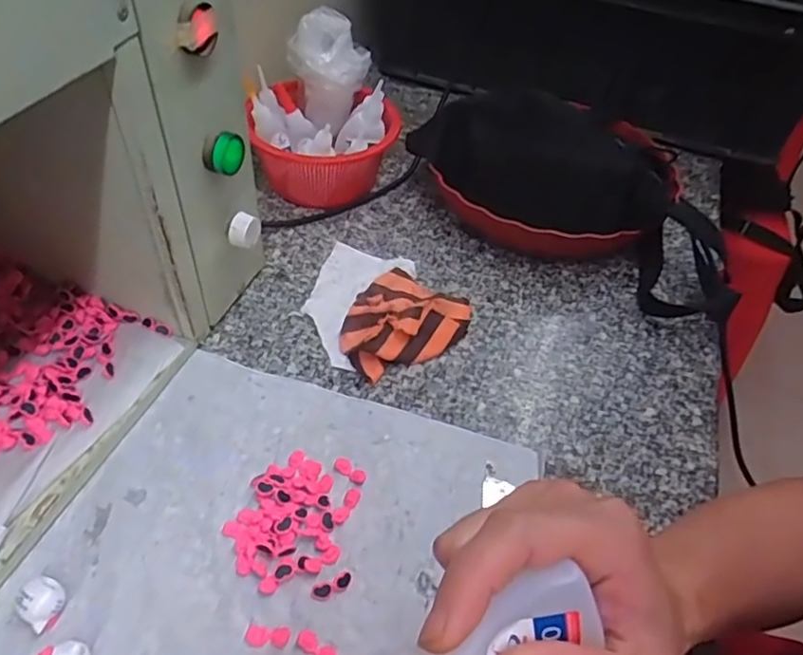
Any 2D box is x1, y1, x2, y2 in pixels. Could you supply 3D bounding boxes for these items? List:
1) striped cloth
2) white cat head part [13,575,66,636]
[{"bbox_3d":[-0.002,-0.009,0.492,0.108,0.024,0.085,-27,56,-27],"label":"striped cloth"},{"bbox_3d":[-0.196,0.150,0.330,0.021,0.019,0.022,3,48,-4],"label":"white cat head part"}]

